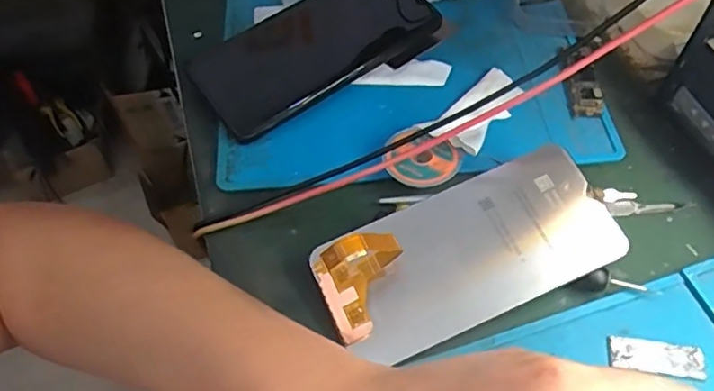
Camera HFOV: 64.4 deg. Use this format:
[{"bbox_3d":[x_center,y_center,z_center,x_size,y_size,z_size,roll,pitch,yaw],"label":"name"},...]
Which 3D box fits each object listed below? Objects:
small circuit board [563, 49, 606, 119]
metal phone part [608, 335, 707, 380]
[{"bbox_3d":[0.149,-0.076,0.376,0.022,0.010,0.055,-1,56,1],"label":"small circuit board"},{"bbox_3d":[0.144,0.078,0.274,0.042,0.004,0.016,5,64,12],"label":"metal phone part"}]

